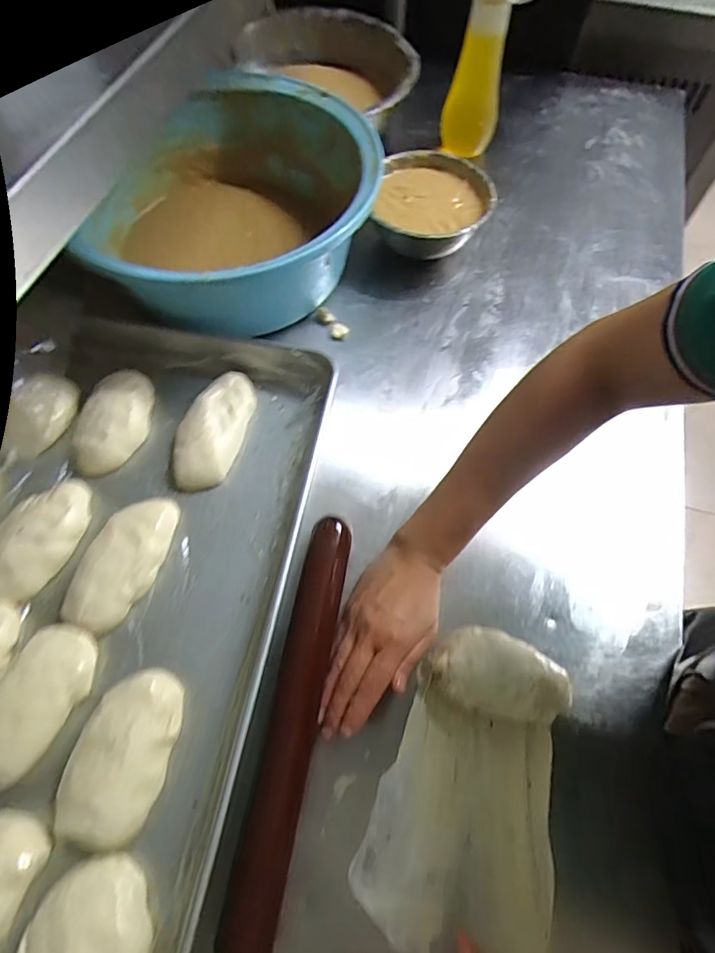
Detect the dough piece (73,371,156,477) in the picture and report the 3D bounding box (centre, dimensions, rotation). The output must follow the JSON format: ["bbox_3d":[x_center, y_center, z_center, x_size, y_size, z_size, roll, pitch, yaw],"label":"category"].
[{"bbox_3d":[-0.258,-0.064,0.510,0.063,0.029,0.121,8,64,4],"label":"dough piece"}]

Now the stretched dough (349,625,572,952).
[{"bbox_3d":[0.093,0.238,0.362,0.133,0.055,0.225,21,64,8],"label":"stretched dough"}]

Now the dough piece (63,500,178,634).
[{"bbox_3d":[-0.220,0.077,0.452,0.068,0.028,0.132,28,67,14],"label":"dough piece"}]

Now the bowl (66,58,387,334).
[{"bbox_3d":[-0.148,-0.336,0.608,0.337,0.162,0.396,-19,65,-8],"label":"bowl"}]

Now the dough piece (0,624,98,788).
[{"bbox_3d":[-0.270,0.186,0.396,0.065,0.029,0.121,16,65,8],"label":"dough piece"}]

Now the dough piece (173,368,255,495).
[{"bbox_3d":[-0.153,-0.054,0.511,0.059,0.030,0.138,11,64,6],"label":"dough piece"}]

